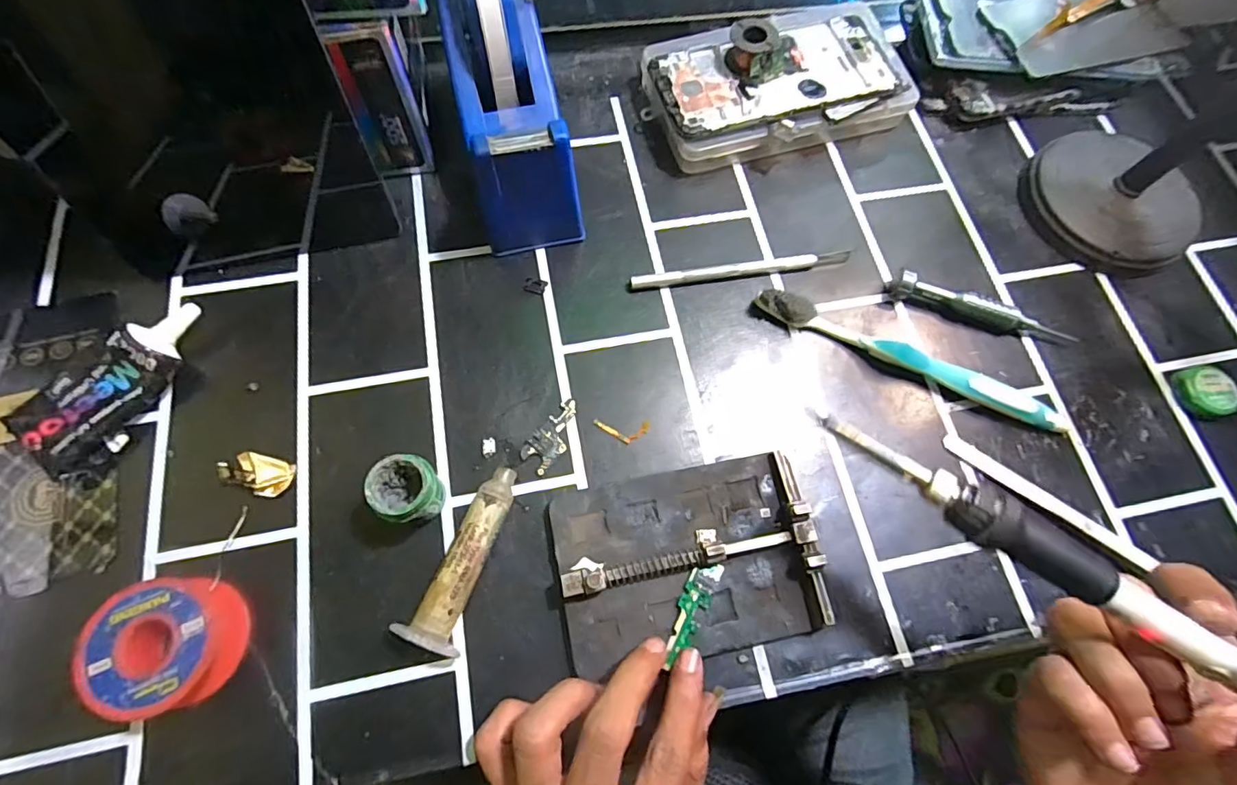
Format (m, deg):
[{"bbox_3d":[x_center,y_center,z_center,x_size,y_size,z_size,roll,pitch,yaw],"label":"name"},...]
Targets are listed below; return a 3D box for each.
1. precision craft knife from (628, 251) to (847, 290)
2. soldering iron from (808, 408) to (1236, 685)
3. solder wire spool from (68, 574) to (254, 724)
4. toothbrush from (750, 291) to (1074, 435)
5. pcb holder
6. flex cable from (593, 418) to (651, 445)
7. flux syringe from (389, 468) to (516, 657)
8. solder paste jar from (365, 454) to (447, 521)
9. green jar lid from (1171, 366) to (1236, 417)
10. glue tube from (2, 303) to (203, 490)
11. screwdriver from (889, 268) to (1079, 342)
[{"bbox_3d":[0.077,-0.076,0.336,0.139,0.009,0.010,-9,71,-6],"label":"precision craft knife"},{"bbox_3d":[0.142,0.049,0.201,0.150,0.015,0.017,35,70,16],"label":"soldering iron"},{"bbox_3d":[-0.198,0.110,0.237,0.050,0.027,0.052,1,70,-2],"label":"solder wire spool"},{"bbox_3d":[0.169,-0.020,0.313,0.184,0.019,0.017,25,71,7],"label":"toothbrush"},{"bbox_3d":[0.035,0.081,0.266,0.124,0.018,0.086,-9,71,-6],"label":"pcb holder"},{"bbox_3d":[0.002,0.021,0.298,0.031,0.004,0.013,2,67,-2],"label":"flex cable"},{"bbox_3d":[-0.073,0.077,0.262,0.025,0.020,0.086,19,70,5],"label":"flux syringe"},{"bbox_3d":[-0.101,0.049,0.263,0.029,0.036,0.029,1,70,-2],"label":"solder paste jar"},{"bbox_3d":[0.348,0.000,0.322,0.027,0.012,0.030,-15,71,-8],"label":"green jar lid"},{"bbox_3d":[-0.257,-0.005,0.281,0.048,0.027,0.098,36,72,10],"label":"glue tube"},{"bbox_3d":[0.219,-0.049,0.327,0.107,0.019,0.012,18,70,4],"label":"screwdriver"}]

